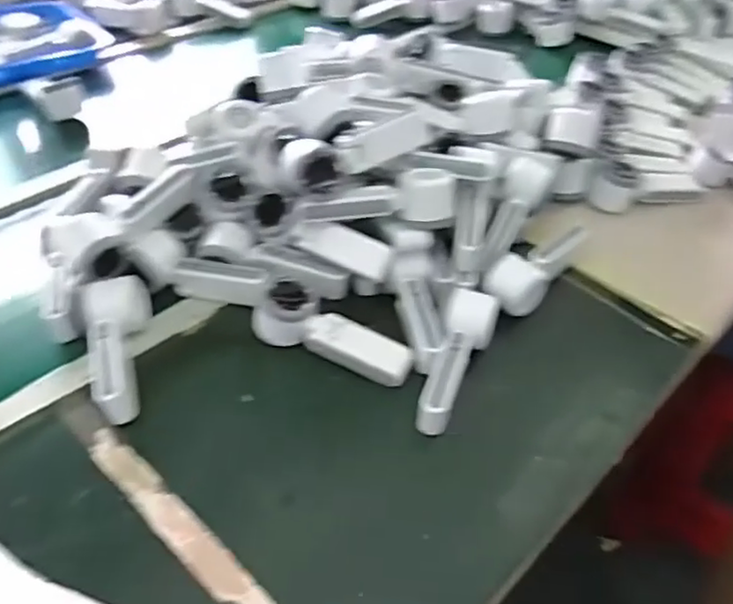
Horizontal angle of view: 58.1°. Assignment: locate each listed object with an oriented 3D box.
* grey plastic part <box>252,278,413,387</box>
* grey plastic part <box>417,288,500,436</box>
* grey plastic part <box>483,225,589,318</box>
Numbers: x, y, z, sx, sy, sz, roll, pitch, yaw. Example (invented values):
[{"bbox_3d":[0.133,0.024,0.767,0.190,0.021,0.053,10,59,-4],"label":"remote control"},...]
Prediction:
[{"bbox_3d":[-0.035,0.028,0.671,0.168,0.053,0.049,17,45,15],"label":"grey plastic part"},{"bbox_3d":[0.086,0.056,0.654,0.052,0.048,0.156,16,45,14],"label":"grey plastic part"},{"bbox_3d":[0.195,-0.045,0.768,0.063,0.047,0.156,30,50,26],"label":"grey plastic part"}]

